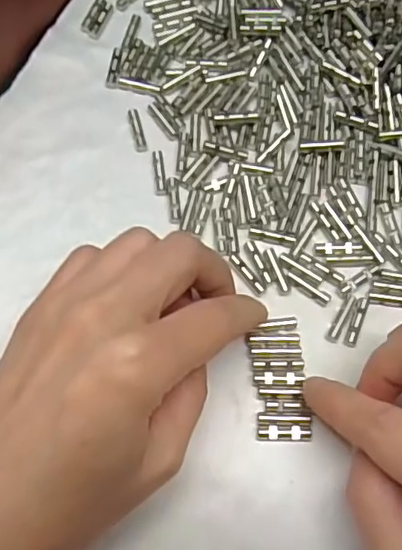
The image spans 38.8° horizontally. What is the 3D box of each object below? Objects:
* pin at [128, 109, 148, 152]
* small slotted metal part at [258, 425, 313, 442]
[{"bbox_3d":[-0.029,-0.066,0.257,0.005,0.004,0.023,-12,72,-6],"label":"pin"},{"bbox_3d":[0.031,0.059,0.212,0.020,0.004,0.006,2,71,-1],"label":"small slotted metal part"}]

